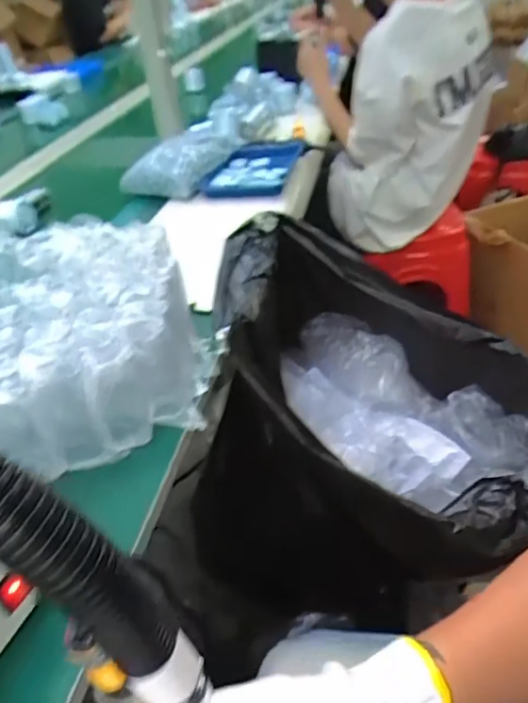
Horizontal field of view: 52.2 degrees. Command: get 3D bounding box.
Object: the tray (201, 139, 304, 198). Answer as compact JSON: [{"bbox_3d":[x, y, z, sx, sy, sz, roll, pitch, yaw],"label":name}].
[{"bbox_3d":[-0.019,-0.345,1.026,0.133,0.035,0.220,5,40,15],"label":"tray"}]

